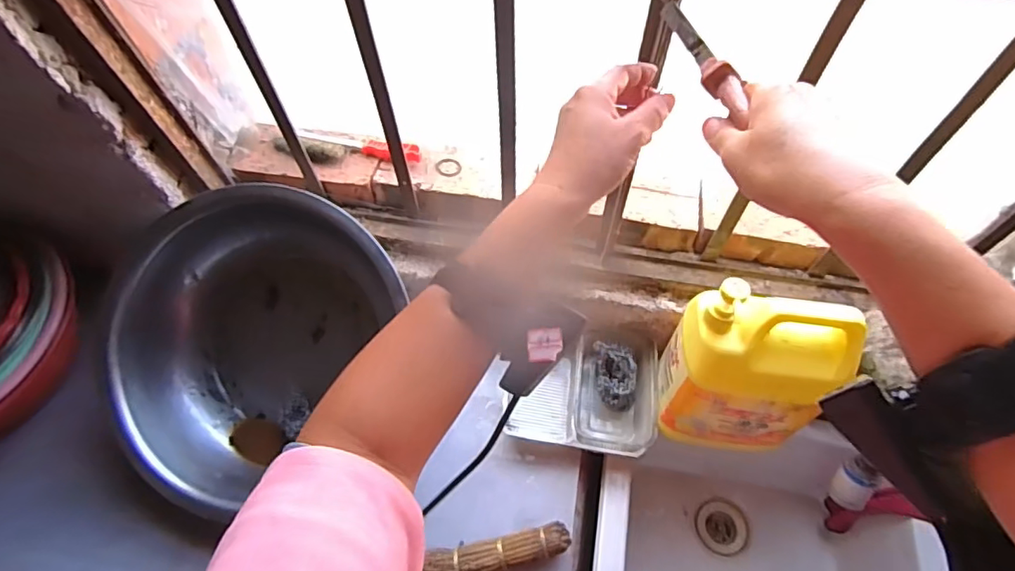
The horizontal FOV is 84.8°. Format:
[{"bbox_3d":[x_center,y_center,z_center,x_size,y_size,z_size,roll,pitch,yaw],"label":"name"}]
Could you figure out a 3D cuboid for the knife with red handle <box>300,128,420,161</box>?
[{"bbox_3d":[-0.225,-0.215,0.829,0.201,0.020,0.034,15,62,9],"label":"knife with red handle"}]

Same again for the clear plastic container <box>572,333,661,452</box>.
[{"bbox_3d":[0.157,0.151,0.808,0.114,0.057,0.159,6,61,5],"label":"clear plastic container"}]

